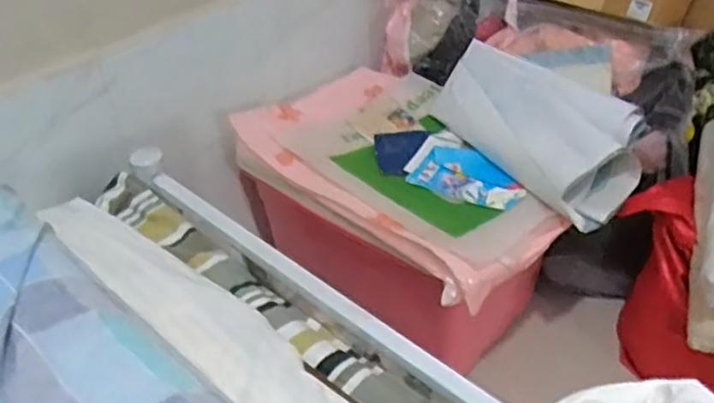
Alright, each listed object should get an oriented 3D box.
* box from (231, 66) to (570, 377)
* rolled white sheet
[{"bbox_3d":[0.089,0.048,1.262,0.566,0.353,0.432,30,49,35],"label":"box"},{"bbox_3d":[0.296,-0.132,1.145,0.184,0.126,0.417,-22,42,-23],"label":"rolled white sheet"}]

